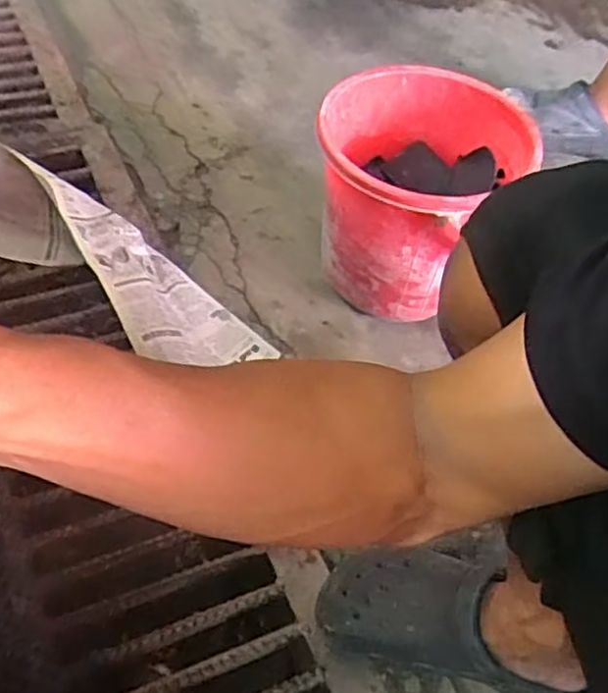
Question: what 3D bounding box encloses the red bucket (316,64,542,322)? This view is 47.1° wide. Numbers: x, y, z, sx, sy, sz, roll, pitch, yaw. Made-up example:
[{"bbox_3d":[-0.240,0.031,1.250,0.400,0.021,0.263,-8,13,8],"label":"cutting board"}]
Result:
[{"bbox_3d":[0.120,-0.174,0.846,0.210,0.225,0.238,35,56,18],"label":"red bucket"}]

